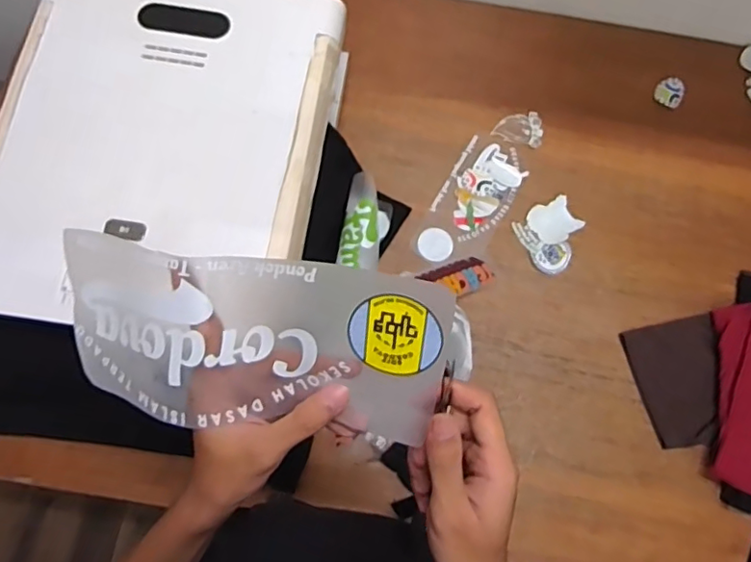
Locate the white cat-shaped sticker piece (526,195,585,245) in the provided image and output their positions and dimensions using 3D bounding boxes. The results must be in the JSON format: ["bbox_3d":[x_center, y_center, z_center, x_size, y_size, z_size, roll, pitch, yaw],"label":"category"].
[{"bbox_3d":[0.281,-0.094,0.895,0.074,0.011,0.069,-27,76,-9],"label":"white cat-shaped sticker piece"}]

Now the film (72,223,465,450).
[{"bbox_3d":[-0.073,0.035,0.334,0.225,0.031,0.109,8,115,2],"label":"film"}]

